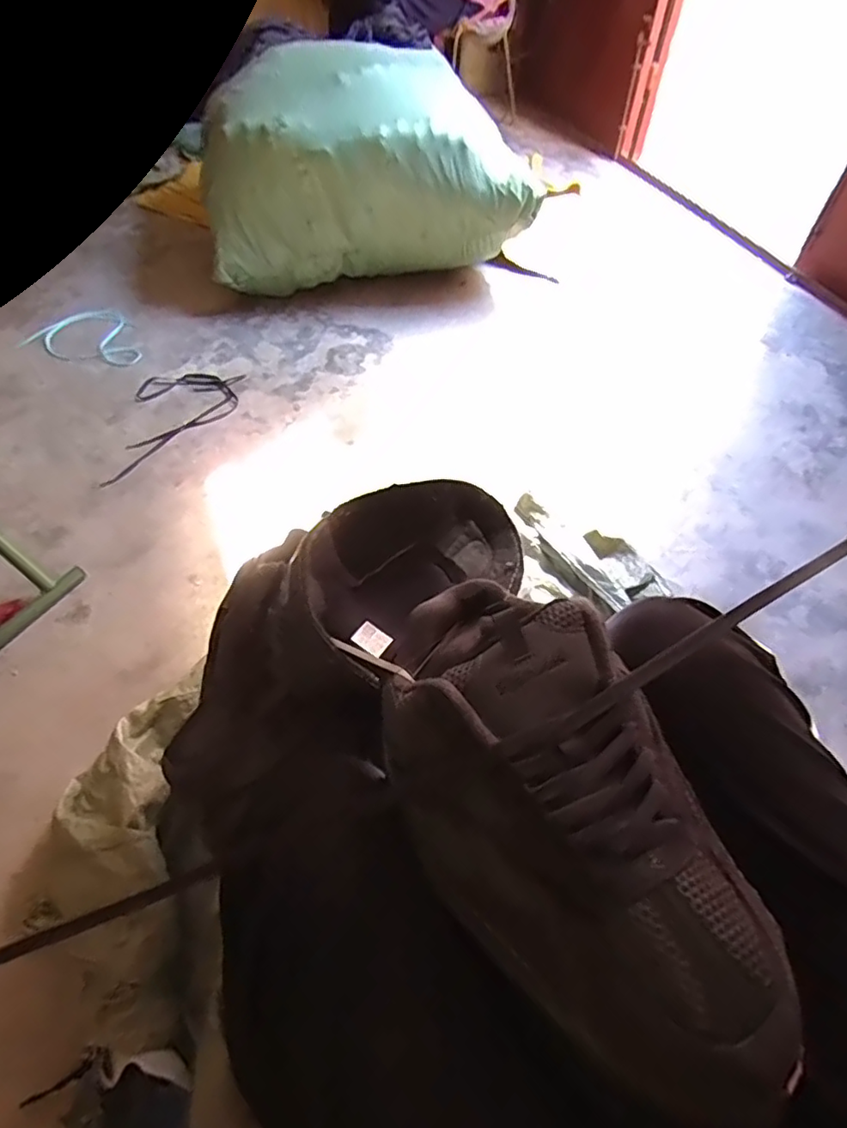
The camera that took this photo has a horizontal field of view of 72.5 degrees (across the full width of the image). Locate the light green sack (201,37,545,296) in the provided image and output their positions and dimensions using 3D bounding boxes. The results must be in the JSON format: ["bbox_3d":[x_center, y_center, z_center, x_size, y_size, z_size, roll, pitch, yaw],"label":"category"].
[{"bbox_3d":[-0.147,-0.899,1.319,0.702,0.350,0.384,-12,56,-11],"label":"light green sack"}]

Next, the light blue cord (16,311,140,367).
[{"bbox_3d":[-0.742,-0.514,1.303,0.274,0.013,0.191,23,57,14],"label":"light blue cord"}]

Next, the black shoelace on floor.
[{"bbox_3d":[-0.489,-0.277,1.148,0.208,0.013,0.318,-1,54,-2],"label":"black shoelace on floor"}]

